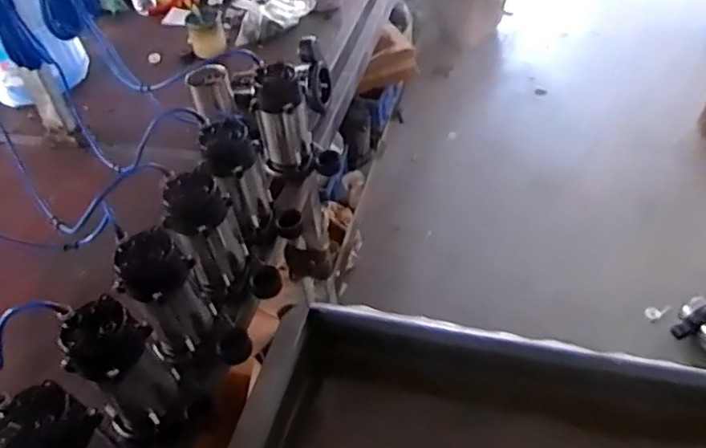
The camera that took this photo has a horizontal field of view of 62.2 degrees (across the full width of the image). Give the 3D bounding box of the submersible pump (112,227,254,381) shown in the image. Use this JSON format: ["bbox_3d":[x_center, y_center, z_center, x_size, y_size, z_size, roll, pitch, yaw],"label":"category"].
[{"bbox_3d":[-0.259,0.126,0.890,0.123,0.238,0.128,-34,50,-24],"label":"submersible pump"}]

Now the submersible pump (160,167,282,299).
[{"bbox_3d":[-0.220,0.032,0.982,0.123,0.231,0.125,-35,51,-25],"label":"submersible pump"}]

